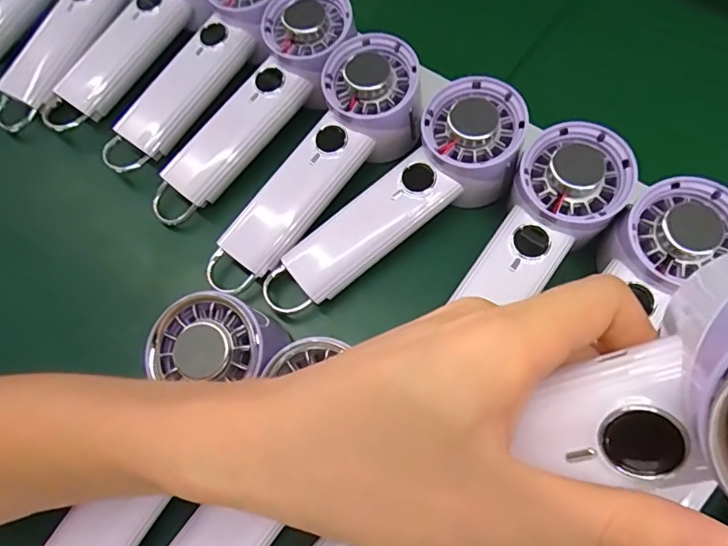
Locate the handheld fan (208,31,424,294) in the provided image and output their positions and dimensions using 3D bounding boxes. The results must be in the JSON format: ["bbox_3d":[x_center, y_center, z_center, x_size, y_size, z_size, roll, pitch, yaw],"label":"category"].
[{"bbox_3d":[-0.033,-0.068,0.328,0.065,0.038,0.198,39,90,16],"label":"handheld fan"}]

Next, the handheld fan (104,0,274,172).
[{"bbox_3d":[-0.118,-0.154,0.361,0.057,0.033,0.191,34,91,15],"label":"handheld fan"}]

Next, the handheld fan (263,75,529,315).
[{"bbox_3d":[0.020,-0.042,0.319,0.196,0.046,0.062,-40,71,3],"label":"handheld fan"}]

